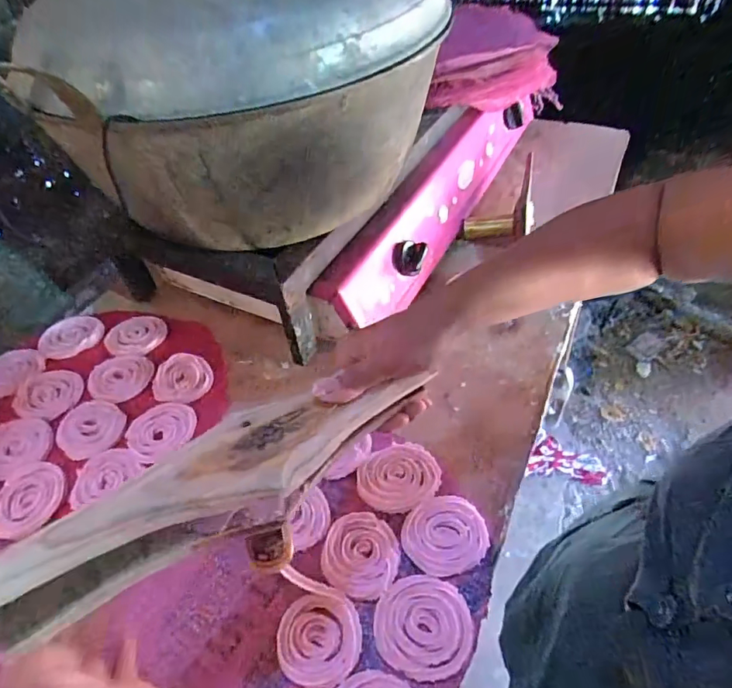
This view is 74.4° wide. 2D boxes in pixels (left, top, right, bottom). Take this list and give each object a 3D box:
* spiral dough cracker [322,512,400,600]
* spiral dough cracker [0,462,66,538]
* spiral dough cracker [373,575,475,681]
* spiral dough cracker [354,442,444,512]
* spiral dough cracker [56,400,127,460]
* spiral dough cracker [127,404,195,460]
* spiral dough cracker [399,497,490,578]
[{"bbox_3d":[-0.005,0.190,0.438,0.068,0.005,0.072,-2,46,3],"label":"spiral dough cracker"},{"bbox_3d":[-0.350,0.159,0.498,0.072,0.004,0.078,3,47,8],"label":"spiral dough cracker"},{"bbox_3d":[0.047,0.230,0.396,0.078,0.004,0.073,-4,46,2],"label":"spiral dough cracker"},{"bbox_3d":[0.033,0.134,0.489,0.082,0.006,0.066,-23,49,-16],"label":"spiral dough cracker"},{"bbox_3d":[-0.317,0.096,0.556,0.080,0.005,0.070,32,57,30],"label":"spiral dough cracker"},{"bbox_3d":[-0.232,0.096,0.549,0.065,0.008,0.073,34,58,31],"label":"spiral dough cracker"},{"bbox_3d":[0.071,0.175,0.445,0.075,0.007,0.067,-24,49,-17],"label":"spiral dough cracker"}]

